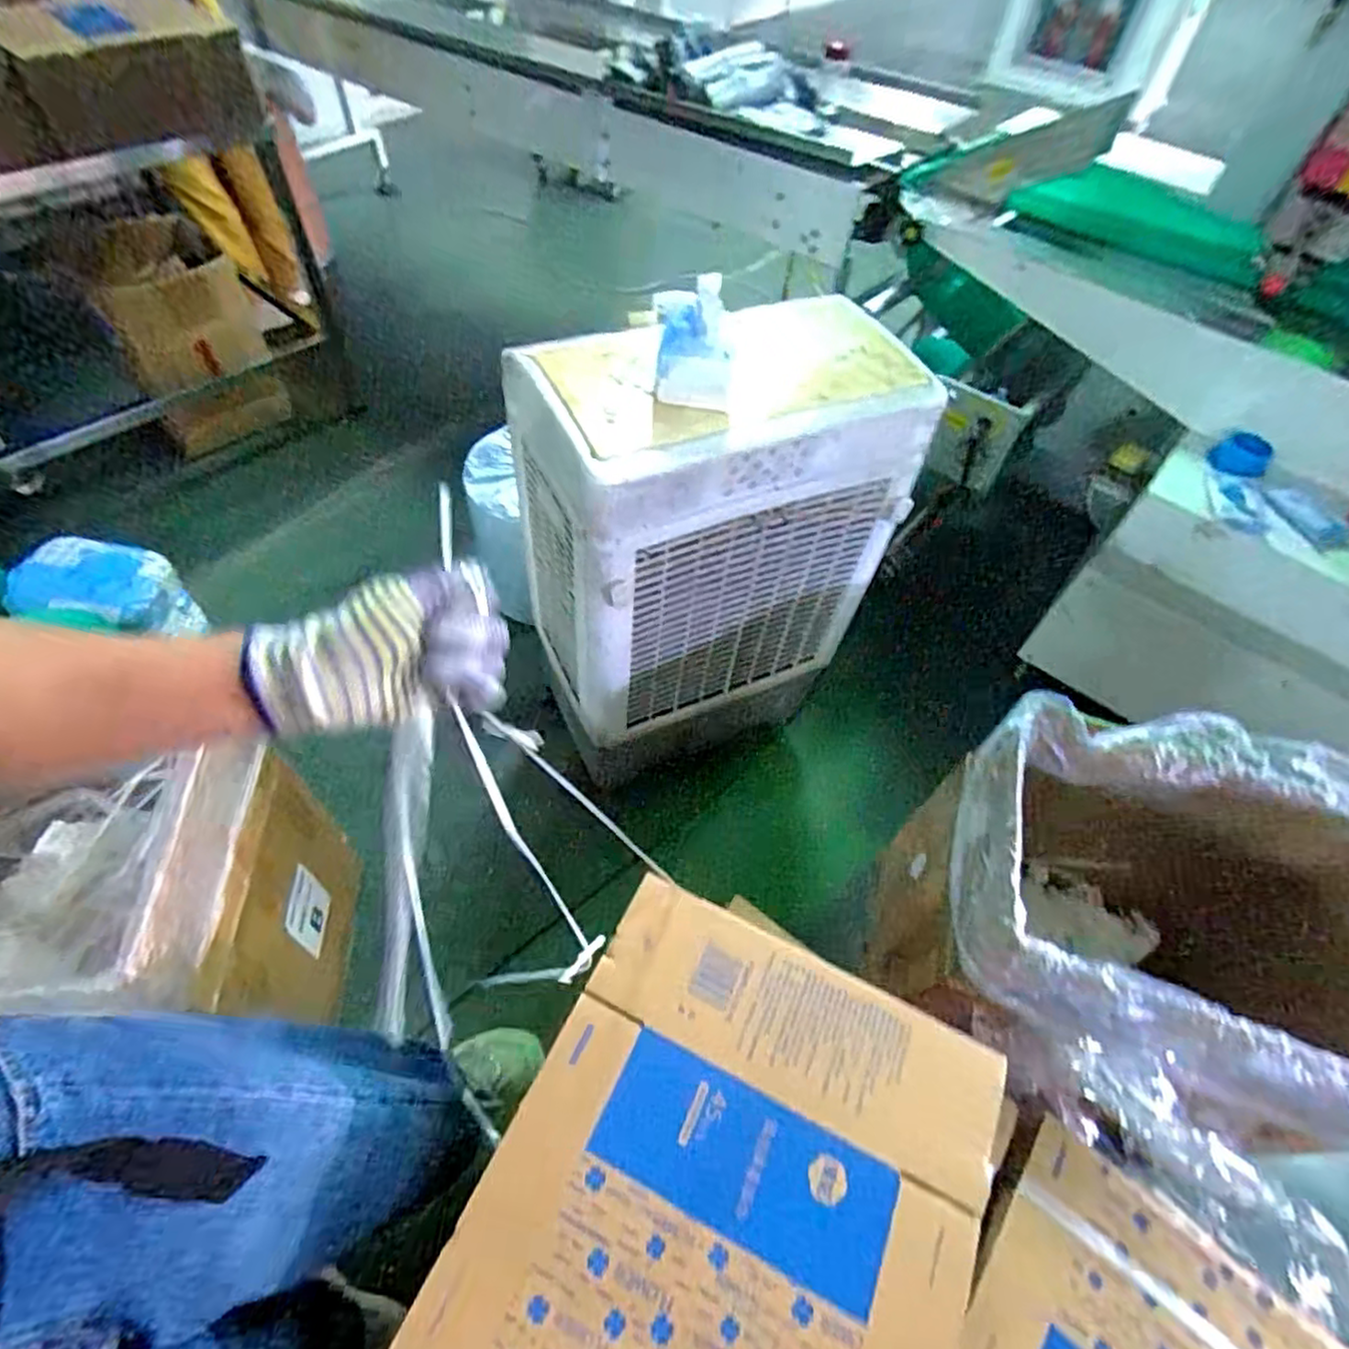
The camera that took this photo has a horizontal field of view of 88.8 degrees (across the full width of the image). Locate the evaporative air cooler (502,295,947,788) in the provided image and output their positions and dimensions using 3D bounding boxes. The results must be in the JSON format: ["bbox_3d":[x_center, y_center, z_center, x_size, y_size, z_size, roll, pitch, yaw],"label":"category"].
[{"bbox_3d":[0.059,-0.214,1.152,0.545,0.715,0.339,-20,60,-17],"label":"evaporative air cooler"}]

